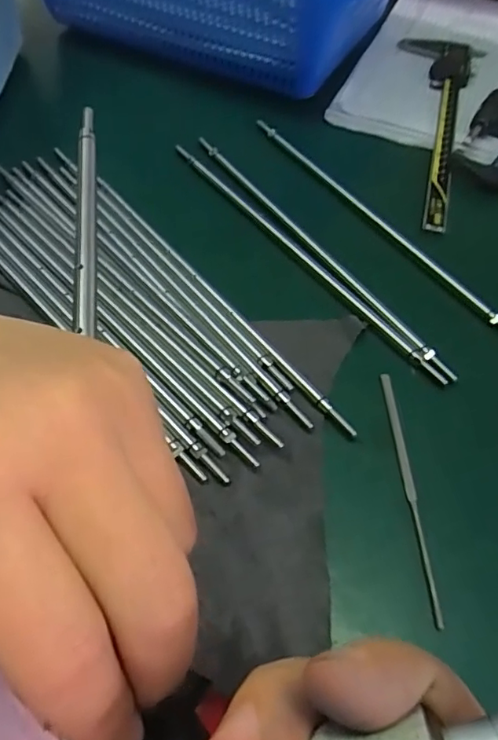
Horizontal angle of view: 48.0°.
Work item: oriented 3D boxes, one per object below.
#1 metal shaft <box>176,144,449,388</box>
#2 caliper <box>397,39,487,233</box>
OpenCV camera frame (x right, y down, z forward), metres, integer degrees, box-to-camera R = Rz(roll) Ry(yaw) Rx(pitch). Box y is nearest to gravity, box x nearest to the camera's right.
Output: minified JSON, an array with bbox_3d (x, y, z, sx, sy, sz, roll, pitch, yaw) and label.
[{"bbox_3d":[0.029,-0.084,0.381,0.008,0.004,0.271,-32,64,-23],"label":"metal shaft"},{"bbox_3d":[0.157,-0.214,0.477,0.071,0.016,0.266,14,56,5],"label":"caliper"}]

